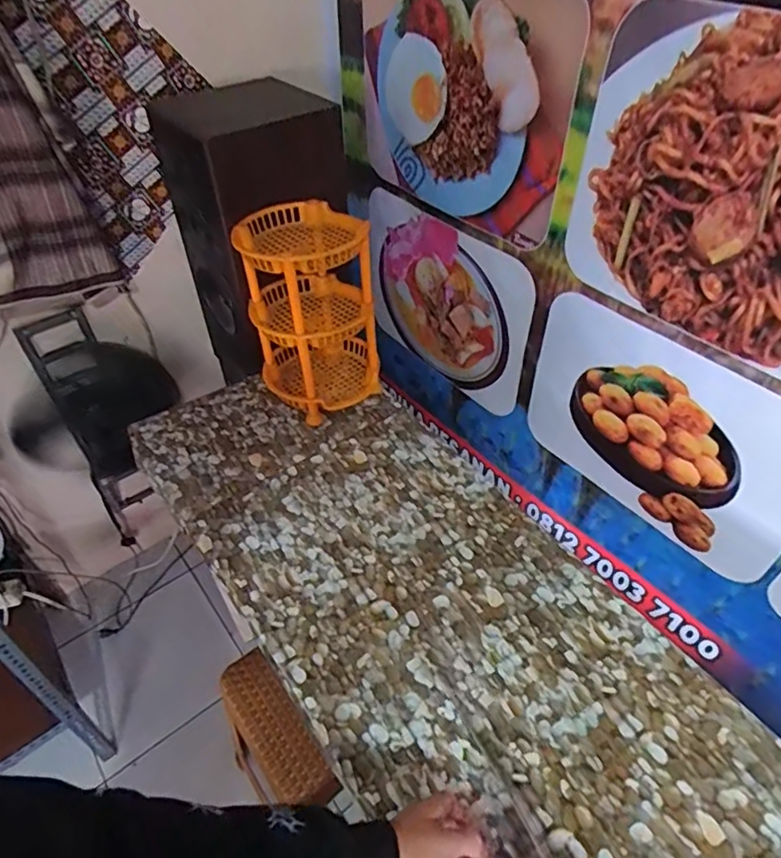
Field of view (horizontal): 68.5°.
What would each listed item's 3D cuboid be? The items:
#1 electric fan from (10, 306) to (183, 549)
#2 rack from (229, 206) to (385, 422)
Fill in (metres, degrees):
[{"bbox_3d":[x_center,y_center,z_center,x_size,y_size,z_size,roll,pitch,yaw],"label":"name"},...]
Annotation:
[{"bbox_3d":[-0.702,0.017,1.447,0.354,0.636,0.123,-23,49,-20],"label":"electric fan"},{"bbox_3d":[-0.146,-0.215,1.069,0.211,0.332,0.235,-13,47,-11],"label":"rack"}]

